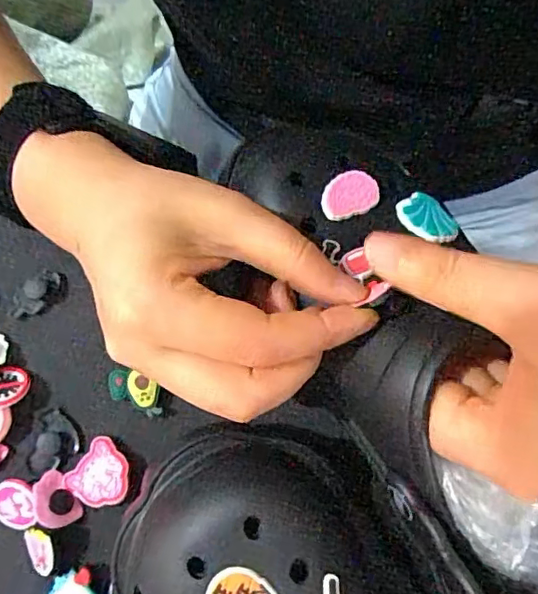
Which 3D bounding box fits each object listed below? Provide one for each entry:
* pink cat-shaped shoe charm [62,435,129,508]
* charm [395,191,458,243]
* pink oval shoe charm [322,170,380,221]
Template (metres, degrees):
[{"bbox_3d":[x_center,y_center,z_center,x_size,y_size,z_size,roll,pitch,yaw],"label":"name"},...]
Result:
[{"bbox_3d":[-0.080,0.086,0.272,0.028,0.010,0.028,35,81,6],"label":"pink cat-shaped shoe charm"},{"bbox_3d":[0.066,-0.032,0.237,0.019,0.005,0.025,-32,80,-7],"label":"charm"},{"bbox_3d":[0.033,-0.043,0.235,0.026,0.004,0.019,-20,79,-5],"label":"pink oval shoe charm"}]

